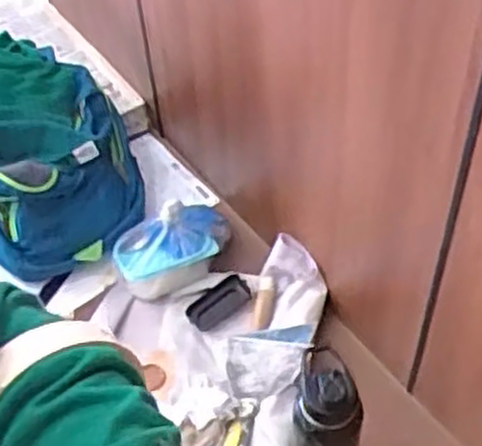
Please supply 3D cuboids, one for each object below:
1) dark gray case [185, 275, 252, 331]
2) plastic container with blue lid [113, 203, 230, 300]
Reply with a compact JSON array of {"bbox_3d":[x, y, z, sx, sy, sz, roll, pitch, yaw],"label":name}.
[{"bbox_3d":[-0.036,0.129,1.291,0.109,0.019,0.060,-34,56,-21],"label":"dark gray case"},{"bbox_3d":[-0.110,0.035,1.306,0.194,0.105,0.102,-21,53,-12],"label":"plastic container with blue lid"}]

